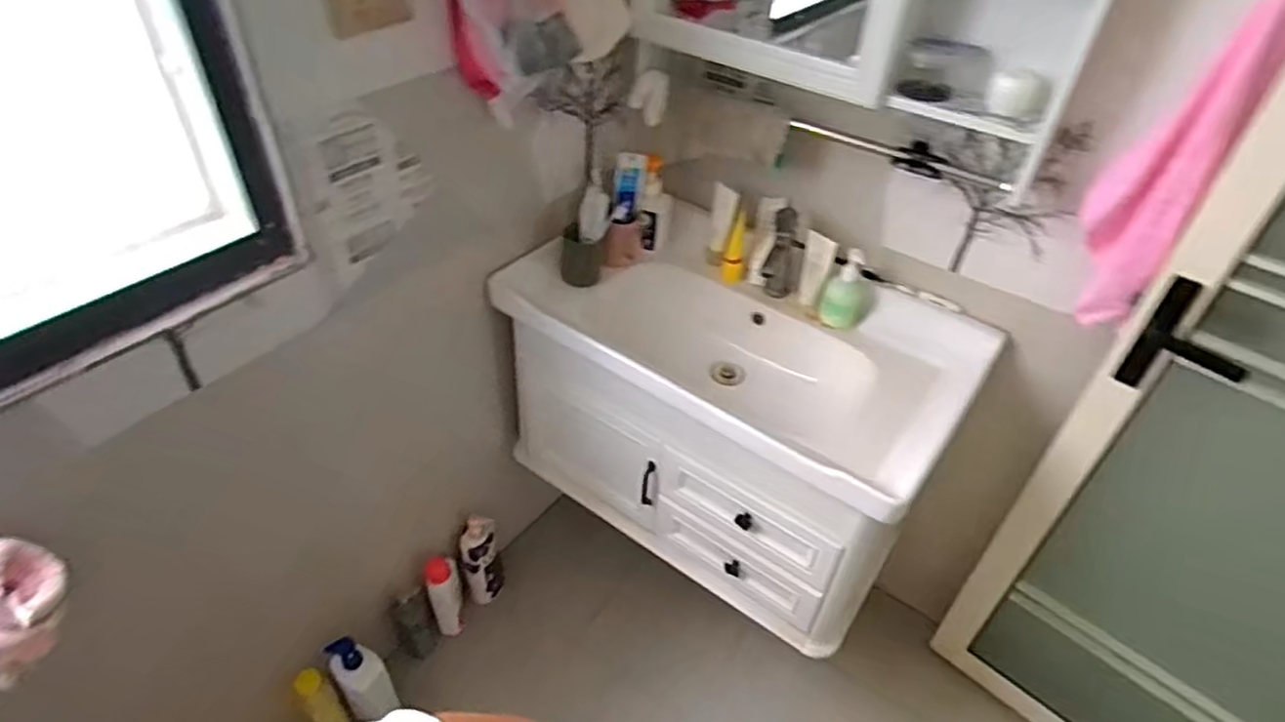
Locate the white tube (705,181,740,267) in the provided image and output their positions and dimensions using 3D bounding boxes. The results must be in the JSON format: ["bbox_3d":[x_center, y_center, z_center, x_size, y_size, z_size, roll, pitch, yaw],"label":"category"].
[{"bbox_3d":[0.154,-0.267,1.412,0.059,0.165,0.032,18,23,20],"label":"white tube"}]

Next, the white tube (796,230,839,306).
[{"bbox_3d":[0.327,-0.170,1.336,0.056,0.142,0.032,16,45,12],"label":"white tube"}]

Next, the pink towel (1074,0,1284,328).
[{"bbox_3d":[0.683,-0.261,0.930,0.115,0.453,0.093,23,47,19],"label":"pink towel"}]

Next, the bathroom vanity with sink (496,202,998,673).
[{"bbox_3d":[0.145,0.092,1.411,0.799,0.473,0.458,26,48,21],"label":"bathroom vanity with sink"}]

